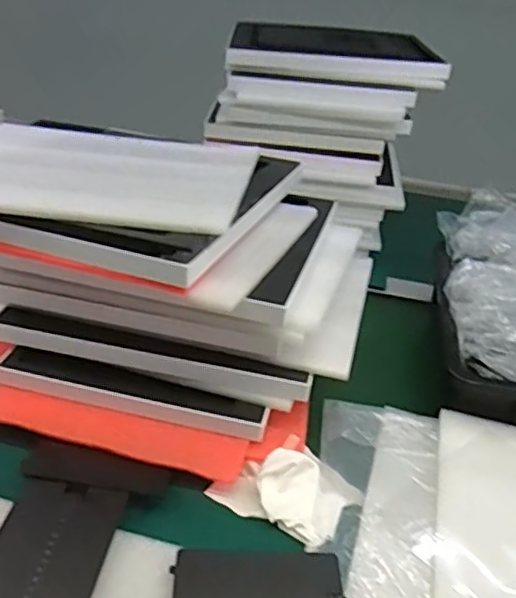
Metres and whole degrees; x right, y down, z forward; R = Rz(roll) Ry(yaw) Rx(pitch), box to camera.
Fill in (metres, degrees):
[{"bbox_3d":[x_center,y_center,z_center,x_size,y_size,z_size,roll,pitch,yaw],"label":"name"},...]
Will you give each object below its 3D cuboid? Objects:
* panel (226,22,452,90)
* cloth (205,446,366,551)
[{"bbox_3d":[0.113,-0.375,0.926,0.297,0.034,0.252,4,31,-3],"label":"panel"},{"bbox_3d":[0.029,0.157,0.519,0.098,0.030,0.088,26,42,28],"label":"cloth"}]

